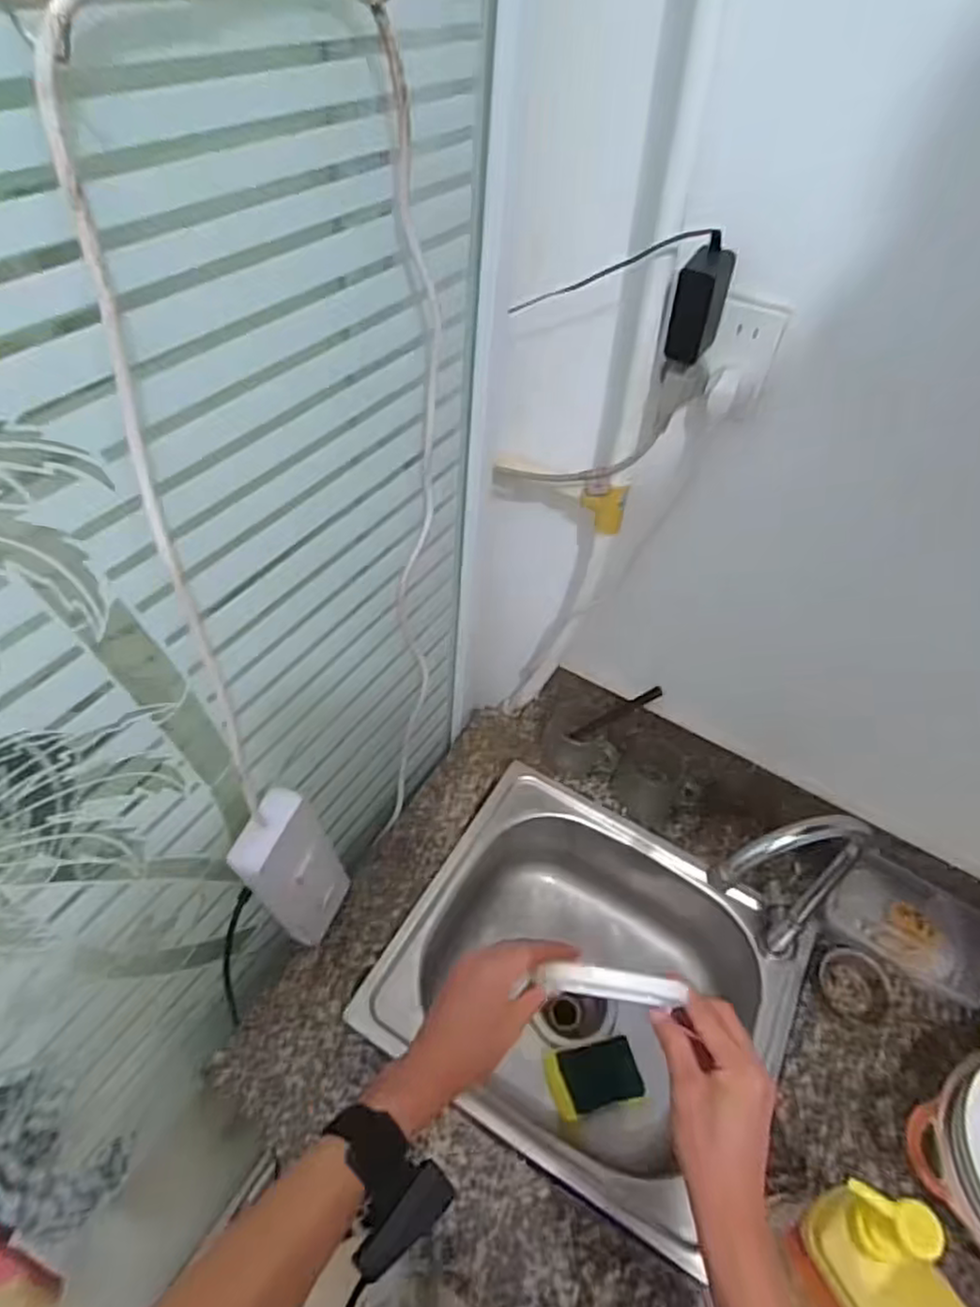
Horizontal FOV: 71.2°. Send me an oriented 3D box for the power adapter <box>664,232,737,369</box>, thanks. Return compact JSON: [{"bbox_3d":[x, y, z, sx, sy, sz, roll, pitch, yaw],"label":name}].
[{"bbox_3d":[0.156,-0.262,0.508,0.031,0.079,0.043,30,54,18],"label":"power adapter"}]

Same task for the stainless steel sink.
[{"bbox_3d":[0.106,0.396,0.807,0.398,0.201,0.360,26,53,15],"label":"stainless steel sink"}]

